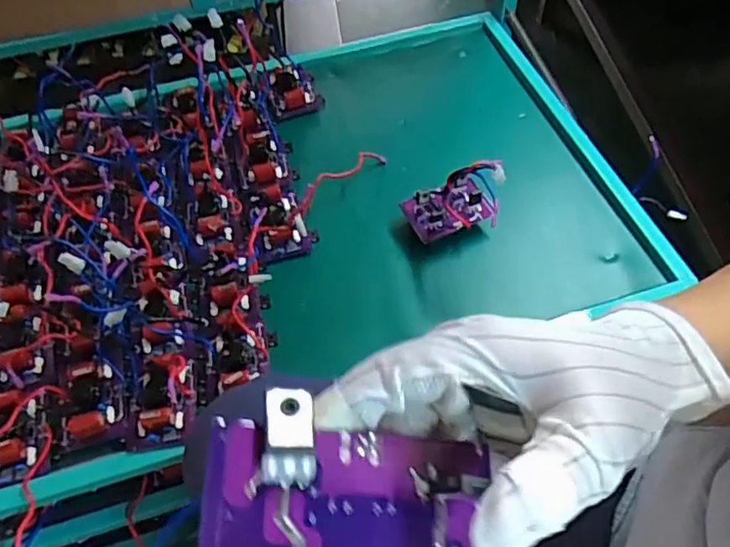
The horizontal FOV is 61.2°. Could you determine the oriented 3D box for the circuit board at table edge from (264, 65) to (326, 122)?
[{"bbox_3d":[-0.102,-0.255,0.860,0.077,0.040,0.081,-15,55,-9],"label":"circuit board at table edge"}]

